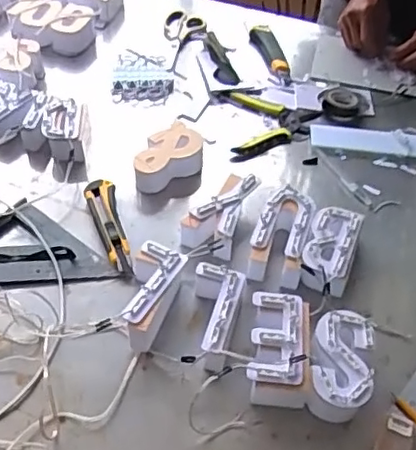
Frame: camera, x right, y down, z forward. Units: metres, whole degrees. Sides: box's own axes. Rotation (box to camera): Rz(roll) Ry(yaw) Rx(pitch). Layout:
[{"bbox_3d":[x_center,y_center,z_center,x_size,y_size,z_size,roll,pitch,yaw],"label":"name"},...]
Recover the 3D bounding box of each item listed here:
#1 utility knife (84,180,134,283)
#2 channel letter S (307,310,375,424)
[{"bbox_3d":[-0.128,0.003,0.773,0.038,0.019,0.159,-10,51,-12],"label":"utility knife"},{"bbox_3d":[0.141,0.149,0.647,0.066,0.044,0.114,12,50,7],"label":"channel letter S"}]

